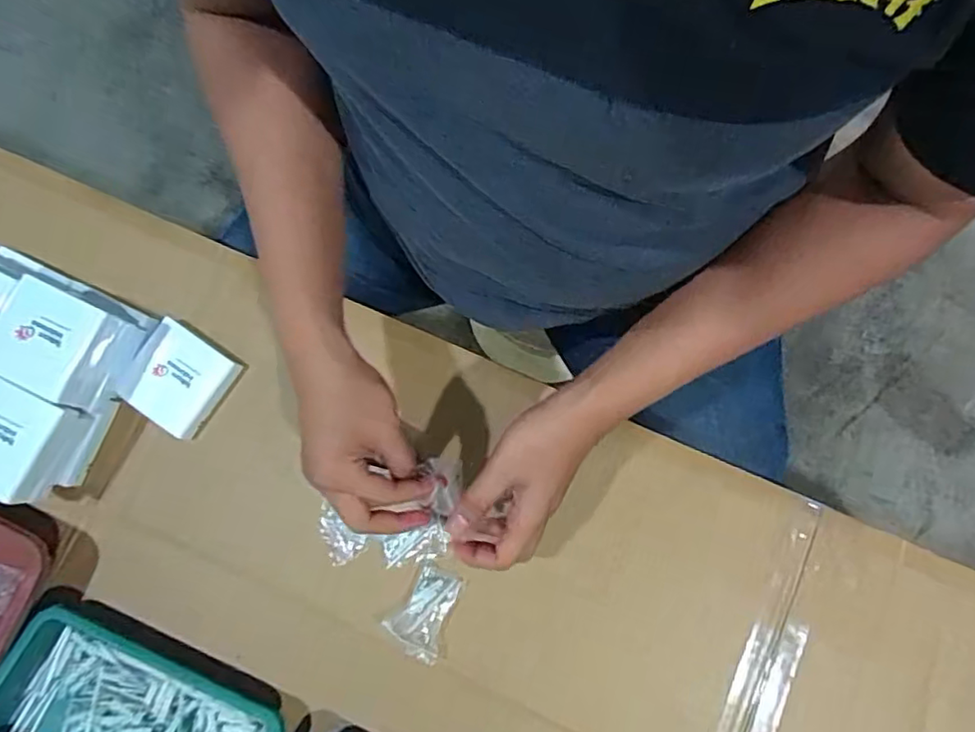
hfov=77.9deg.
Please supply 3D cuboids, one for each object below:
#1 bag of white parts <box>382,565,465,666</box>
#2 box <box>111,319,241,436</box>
[{"bbox_3d":[-0.055,0.215,0.530,0.050,0.010,0.072,26,81,6],"label":"bag of white parts"},{"bbox_3d":[-0.290,0.012,0.567,0.086,0.027,0.084,33,82,7],"label":"box"}]

